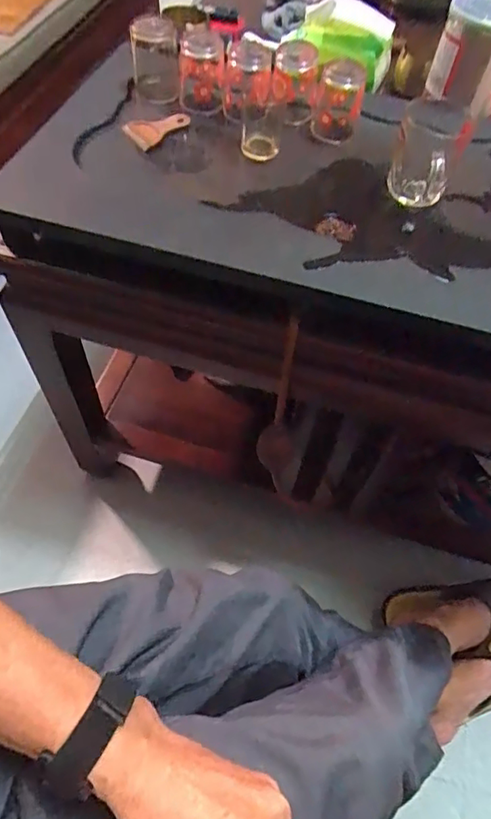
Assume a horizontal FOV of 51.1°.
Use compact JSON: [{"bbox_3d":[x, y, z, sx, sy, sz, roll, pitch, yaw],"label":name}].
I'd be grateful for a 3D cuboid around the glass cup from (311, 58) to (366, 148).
[{"bbox_3d":[0.105,-0.347,0.578,0.050,0.062,0.049,11,60,4],"label":"glass cup"}]

